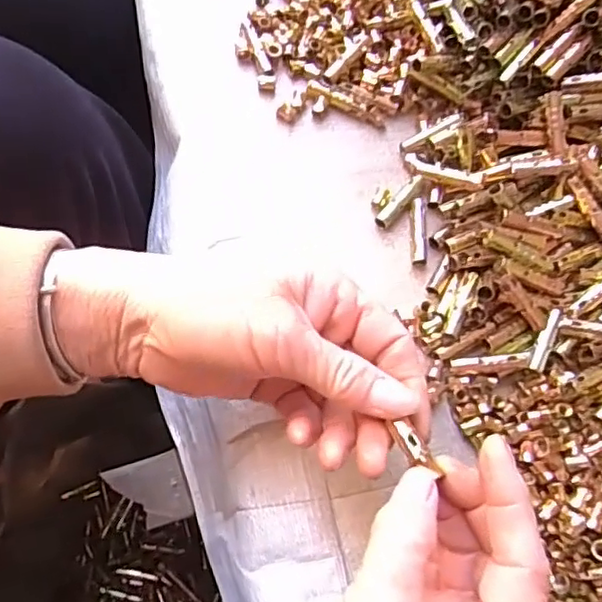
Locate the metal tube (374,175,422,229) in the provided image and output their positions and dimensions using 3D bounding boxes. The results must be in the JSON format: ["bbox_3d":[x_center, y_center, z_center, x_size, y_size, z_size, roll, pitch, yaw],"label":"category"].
[{"bbox_3d":[0.058,-0.058,0.367,0.007,0.006,0.039,39,70,7],"label":"metal tube"}]

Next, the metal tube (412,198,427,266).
[{"bbox_3d":[0.068,-0.040,0.362,0.009,0.008,0.039,6,69,-5],"label":"metal tube"}]

